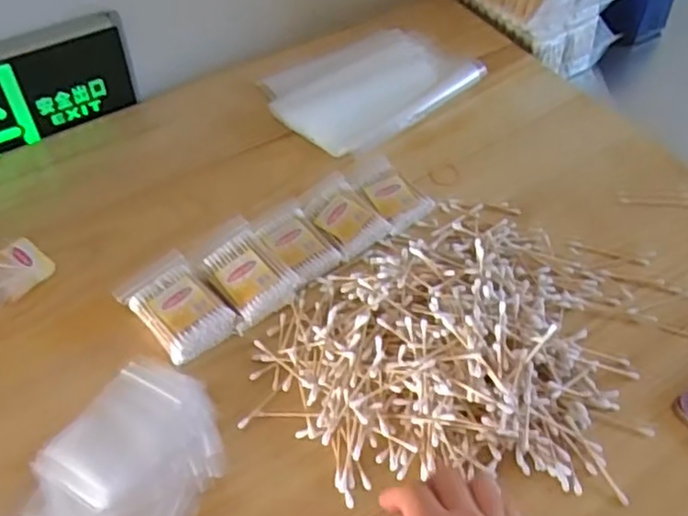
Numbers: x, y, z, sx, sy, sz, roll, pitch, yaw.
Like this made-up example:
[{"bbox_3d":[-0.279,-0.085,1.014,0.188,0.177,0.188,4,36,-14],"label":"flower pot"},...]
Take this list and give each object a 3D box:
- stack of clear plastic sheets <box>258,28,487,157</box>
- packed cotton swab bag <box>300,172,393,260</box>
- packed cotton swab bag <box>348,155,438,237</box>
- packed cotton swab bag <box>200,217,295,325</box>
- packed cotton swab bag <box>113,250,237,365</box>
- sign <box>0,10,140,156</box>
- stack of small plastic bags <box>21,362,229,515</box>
[{"bbox_3d":[0.031,-0.198,0.765,0.218,0.022,0.149,-31,58,-22],"label":"stack of clear plastic sheets"},{"bbox_3d":[-0.002,-0.041,0.640,0.056,0.020,0.085,-31,58,-22],"label":"packed cotton swab bag"},{"bbox_3d":[0.041,-0.068,0.661,0.052,0.017,0.097,-26,56,-19],"label":"packed cotton swab bag"},{"bbox_3d":[-0.089,0.012,0.588,0.057,0.036,0.092,-30,57,-22],"label":"packed cotton swab bag"},{"bbox_3d":[-0.139,0.045,0.564,0.061,0.030,0.094,-36,60,-25],"label":"packed cotton swab bag"},{"bbox_3d":[-0.320,-0.169,0.687,0.214,0.123,0.033,-37,60,-25],"label":"sign"},{"bbox_3d":[-0.162,0.154,0.489,0.124,0.015,0.166,21,55,16],"label":"stack of small plastic bags"}]

